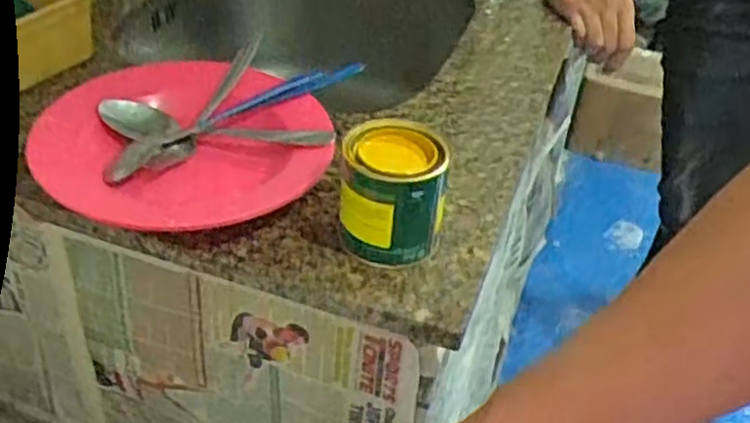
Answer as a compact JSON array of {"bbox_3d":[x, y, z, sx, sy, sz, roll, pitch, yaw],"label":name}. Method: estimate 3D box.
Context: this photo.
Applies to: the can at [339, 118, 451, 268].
[{"bbox_3d":[0.012,-0.012,0.524,0.068,0.081,0.067,3,39,-3],"label":"can"}]

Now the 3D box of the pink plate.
[{"bbox_3d":[-0.145,-0.052,0.582,0.215,0.029,0.205,3,39,-3],"label":"pink plate"}]

